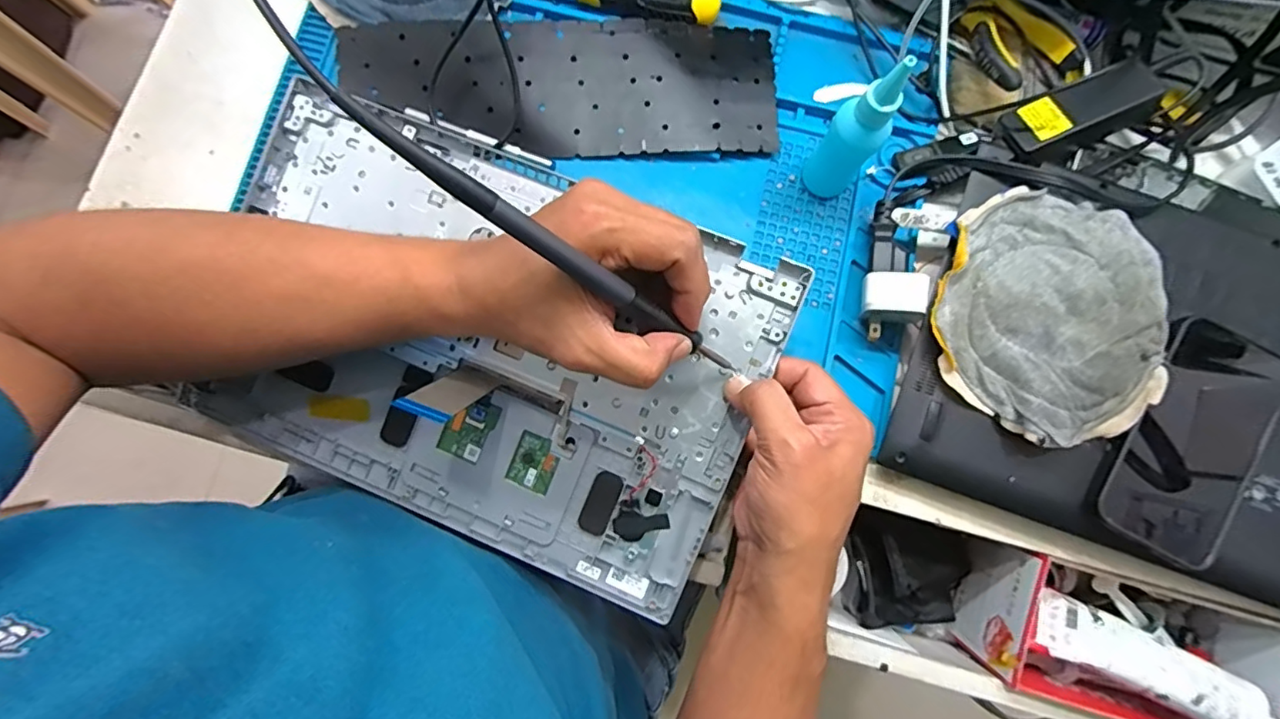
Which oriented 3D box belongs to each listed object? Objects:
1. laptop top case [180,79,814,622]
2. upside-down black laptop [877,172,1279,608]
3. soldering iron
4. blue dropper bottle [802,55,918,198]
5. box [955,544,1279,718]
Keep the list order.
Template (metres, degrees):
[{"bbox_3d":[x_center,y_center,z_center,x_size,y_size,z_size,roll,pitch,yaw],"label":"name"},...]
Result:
[{"bbox_3d":[-0.106,-0.009,0.363,0.361,0.013,0.233,22,93,7],"label":"laptop top case"},{"bbox_3d":[0.406,0.015,0.369,0.432,0.039,0.265,20,81,1],"label":"upside-down black laptop"},{"bbox_3d":[-0.029,-0.042,0.258,0.218,0.013,0.011,31,78,-37],"label":"soldering iron"},{"bbox_3d":[0.139,-0.146,0.356,0.033,0.120,0.032,0,80,0],"label":"blue dropper bottle"},{"bbox_3d":[0.342,0.205,0.400,0.177,0.083,0.089,16,81,0],"label":"box"}]

